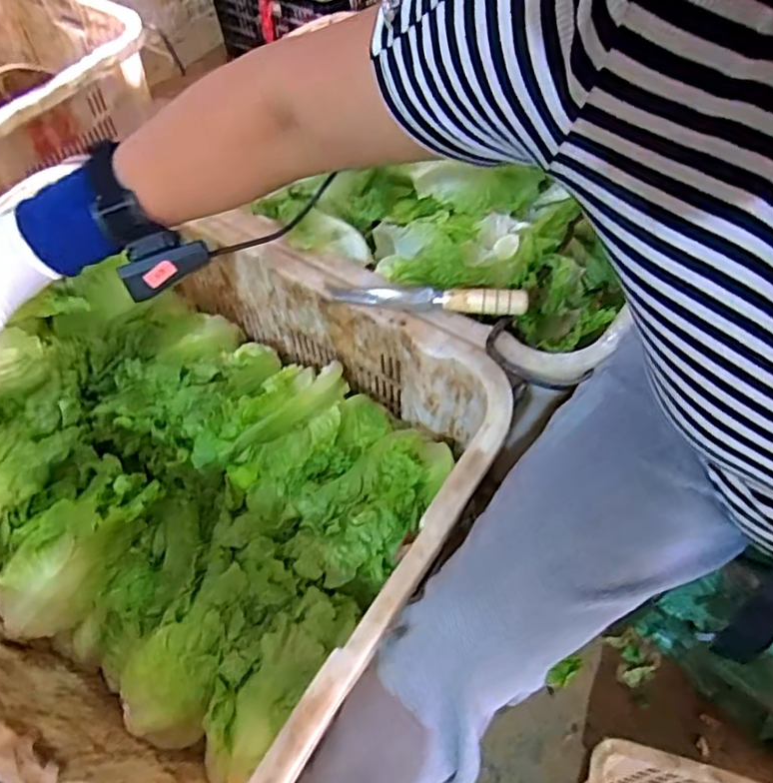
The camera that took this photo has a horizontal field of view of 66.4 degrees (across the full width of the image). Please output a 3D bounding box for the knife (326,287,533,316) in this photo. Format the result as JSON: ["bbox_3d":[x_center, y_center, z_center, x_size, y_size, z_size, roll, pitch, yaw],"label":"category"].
[{"bbox_3d":[0.040,-0.100,0.606,0.203,0.027,0.029,7,58,6],"label":"knife"}]

